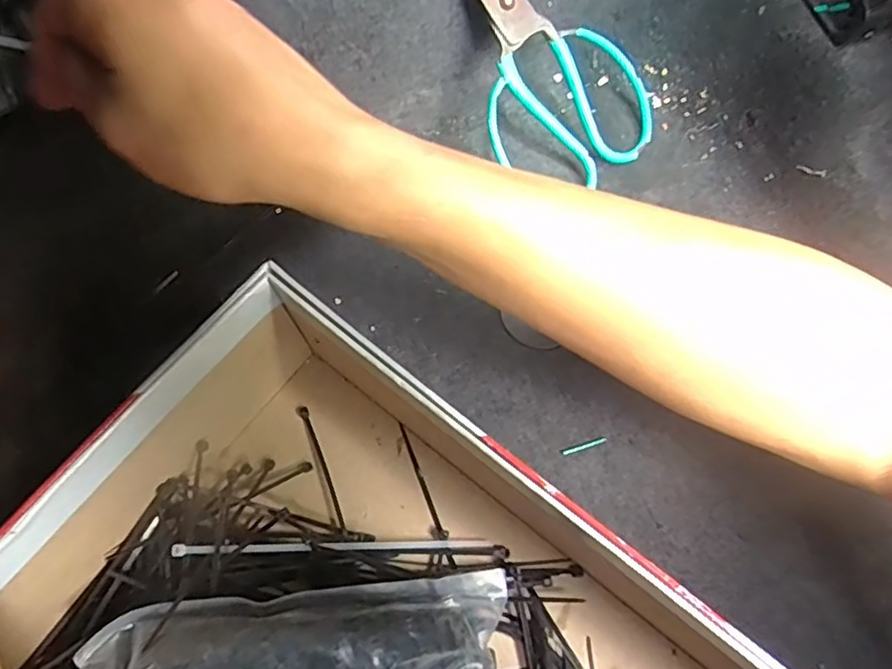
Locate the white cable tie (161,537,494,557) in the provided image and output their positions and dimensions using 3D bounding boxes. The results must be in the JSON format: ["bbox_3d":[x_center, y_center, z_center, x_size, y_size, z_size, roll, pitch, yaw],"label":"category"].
[{"bbox_3d":[-0.049,0.100,0.290,0.147,0.009,0.006,3,71,-12],"label":"white cable tie"}]

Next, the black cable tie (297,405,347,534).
[{"bbox_3d":[-0.063,0.067,0.312,0.005,0.004,0.068,-21,72,-7],"label":"black cable tie"}]

